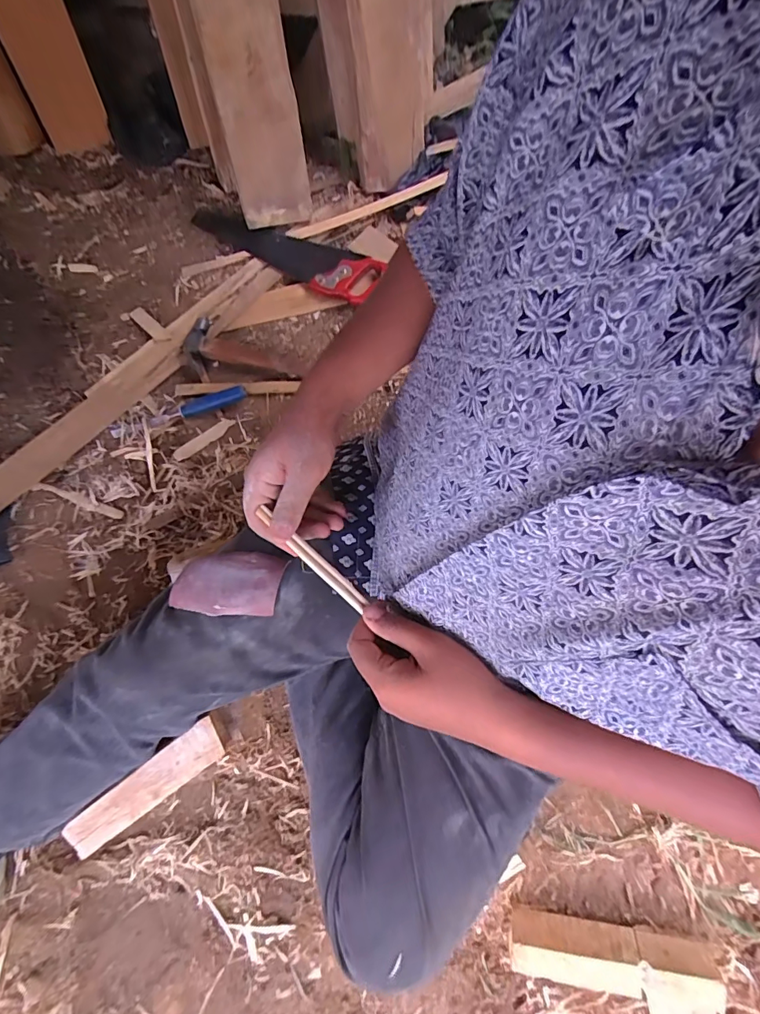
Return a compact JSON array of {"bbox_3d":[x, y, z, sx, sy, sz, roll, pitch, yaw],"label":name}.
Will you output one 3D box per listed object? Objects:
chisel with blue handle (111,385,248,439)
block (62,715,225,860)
[{"bbox_3d":[-0.322,-0.150,0.713,0.221,0.022,0.028,-19,78,-3],"label":"chisel with blue handle"},{"bbox_3d":[-0.312,0.377,0.610,0.221,0.037,0.054,-36,80,-7],"label":"block"}]

